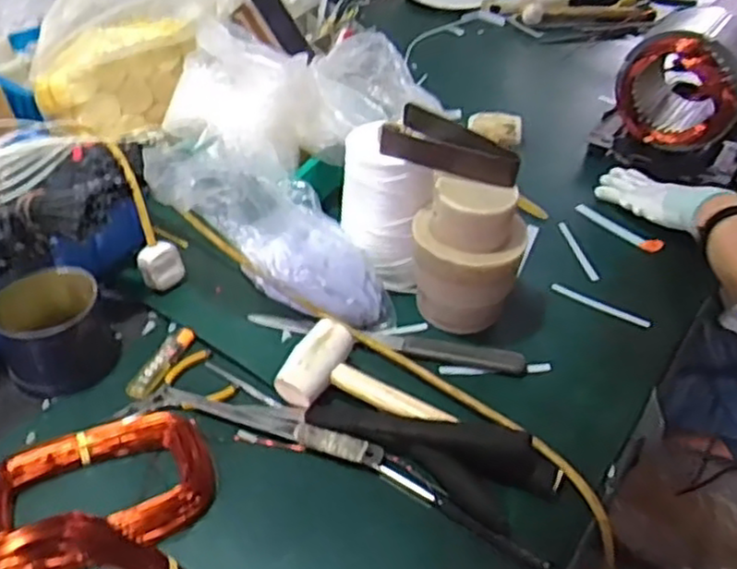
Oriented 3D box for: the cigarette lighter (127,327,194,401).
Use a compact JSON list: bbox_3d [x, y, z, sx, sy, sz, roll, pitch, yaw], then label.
[{"bbox_3d":[-0.201,0.075,0.694,0.026,0.009,0.087,14,43,13],"label":"cigarette lighter"}]

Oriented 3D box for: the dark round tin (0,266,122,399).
[{"bbox_3d":[-0.295,0.042,0.675,0.098,0.064,0.101,1,41,-1],"label":"dark round tin"}]

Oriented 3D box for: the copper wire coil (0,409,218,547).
[{"bbox_3d":[-0.224,0.164,0.575,0.191,0.028,0.109,-17,45,-21],"label":"copper wire coil"}]

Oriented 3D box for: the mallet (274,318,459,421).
[{"bbox_3d":[-0.003,0.093,0.637,0.146,0.040,0.073,25,46,24],"label":"mallet"}]

